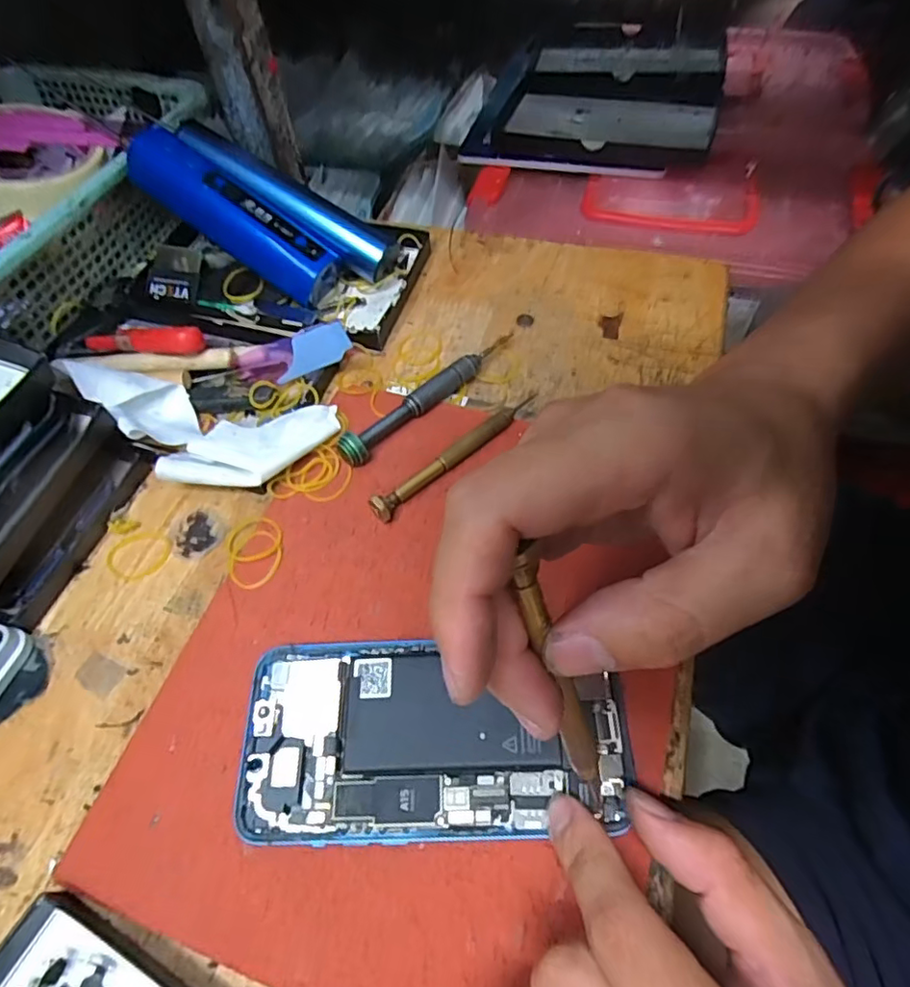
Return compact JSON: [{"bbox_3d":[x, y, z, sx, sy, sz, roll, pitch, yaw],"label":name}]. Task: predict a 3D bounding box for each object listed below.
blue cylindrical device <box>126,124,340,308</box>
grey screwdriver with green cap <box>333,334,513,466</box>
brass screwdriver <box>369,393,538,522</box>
[{"bbox_3d":[-0.136,-0.174,0.361,0.132,0.035,0.039,34,61,-11],"label":"blue cylindrical device"},{"bbox_3d":[-0.014,-0.057,0.318,0.018,0.019,0.123,39,67,24],"label":"grey screwdriver with green cap"},{"bbox_3d":[0.003,-0.023,0.297,0.112,0.013,0.011,-38,63,-19],"label":"brass screwdriver"}]

